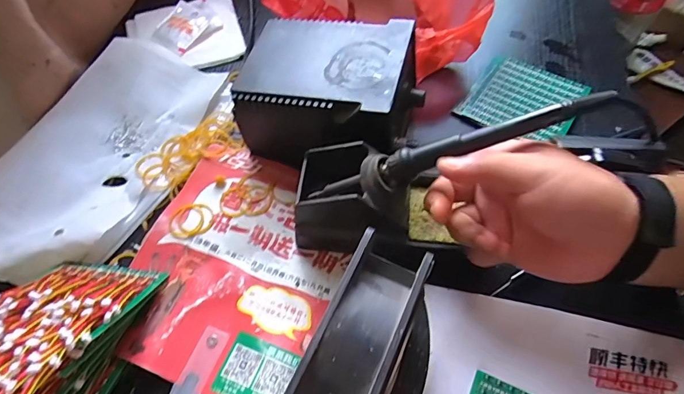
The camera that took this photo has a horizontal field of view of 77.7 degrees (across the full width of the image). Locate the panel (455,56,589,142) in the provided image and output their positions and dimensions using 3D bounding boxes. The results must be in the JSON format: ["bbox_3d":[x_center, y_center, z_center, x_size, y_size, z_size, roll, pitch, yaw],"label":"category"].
[{"bbox_3d":[0.187,-0.100,0.439,0.102,0.005,0.098,33,69,19],"label":"panel"}]

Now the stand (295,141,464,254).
[{"bbox_3d":[0.024,0.001,0.338,0.128,0.075,0.063,3,58,4],"label":"stand"}]

